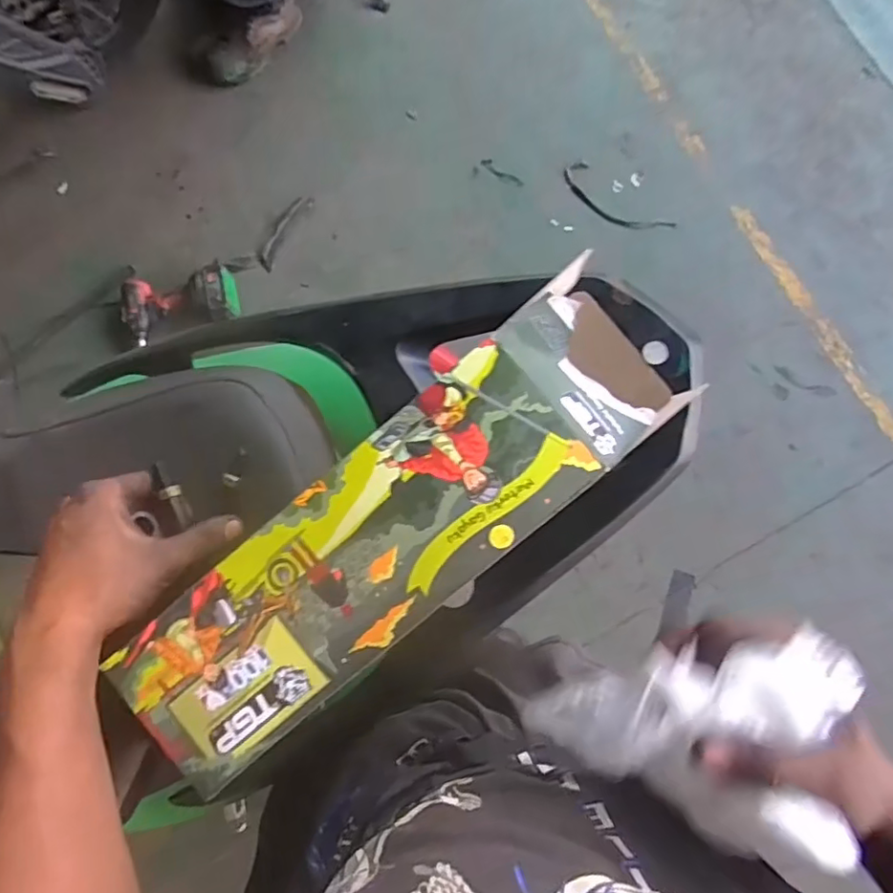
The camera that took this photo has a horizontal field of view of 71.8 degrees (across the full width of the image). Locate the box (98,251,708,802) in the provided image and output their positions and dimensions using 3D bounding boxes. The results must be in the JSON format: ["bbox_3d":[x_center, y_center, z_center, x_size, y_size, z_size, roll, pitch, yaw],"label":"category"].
[{"bbox_3d":[-0.024,0.046,0.373,0.376,0.059,0.112,-40,82,-3],"label":"box"}]

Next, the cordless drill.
[{"bbox_3d":[-0.568,-0.317,1.310,0.244,0.066,0.163,-5,78,-3],"label":"cordless drill"}]

